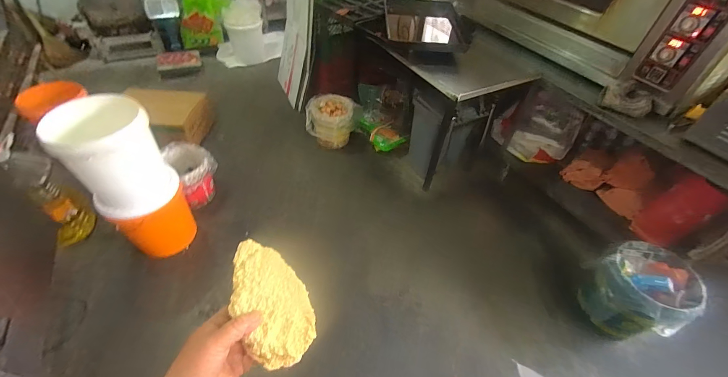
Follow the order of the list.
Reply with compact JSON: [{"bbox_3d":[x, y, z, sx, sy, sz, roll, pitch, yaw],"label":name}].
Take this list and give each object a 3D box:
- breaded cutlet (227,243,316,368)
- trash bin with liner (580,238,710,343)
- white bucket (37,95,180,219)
[{"bbox_3d":[-0.118,0.136,0.389,0.081,0.025,0.152,-22,60,-25],"label":"breaded cutlet"},{"bbox_3d":[1.117,0.448,1.310,0.291,0.342,0.337,-22,52,-23],"label":"trash bin with liner"},{"bbox_3d":[-0.964,-0.110,1.233,0.285,0.389,0.285,2,47,-2],"label":"white bucket"}]

